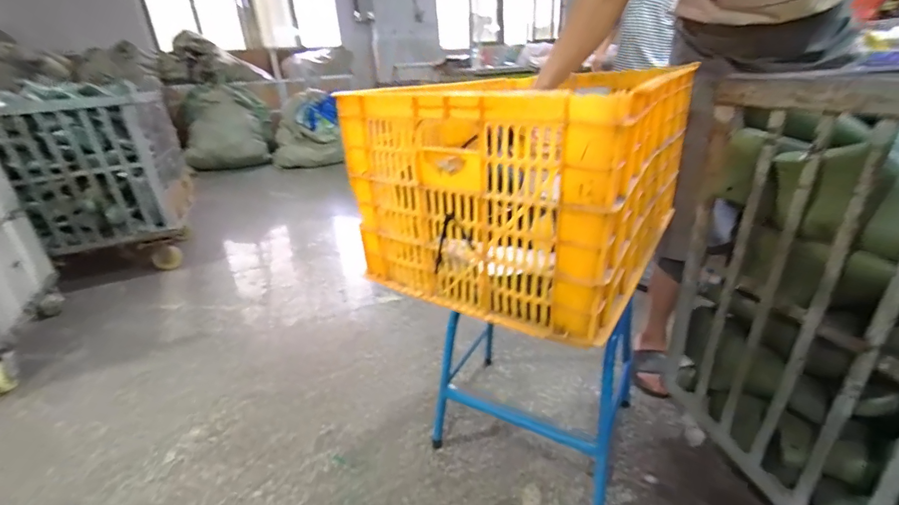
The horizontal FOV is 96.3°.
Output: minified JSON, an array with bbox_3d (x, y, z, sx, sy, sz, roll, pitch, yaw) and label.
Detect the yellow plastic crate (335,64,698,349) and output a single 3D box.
[{"bbox_3d":[0.153,-0.141,0.701,0.397,0.289,0.506,12,29,33],"label":"yellow plastic crate"}]

